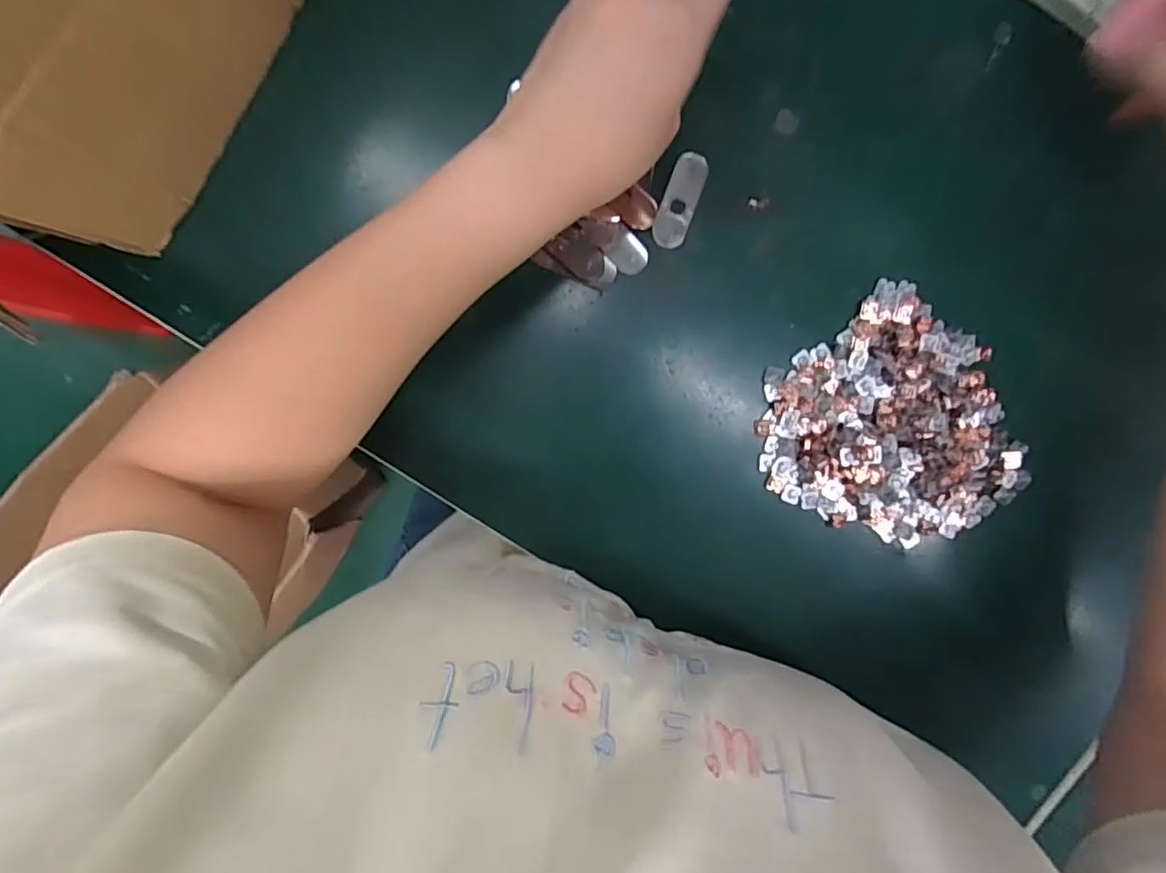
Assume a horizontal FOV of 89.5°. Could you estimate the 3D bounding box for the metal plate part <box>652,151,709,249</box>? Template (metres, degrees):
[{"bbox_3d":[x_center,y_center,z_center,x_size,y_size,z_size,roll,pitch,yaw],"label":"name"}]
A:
[{"bbox_3d":[0.053,-0.127,0.319,0.019,0.006,0.048,20,101,-2],"label":"metal plate part"}]

